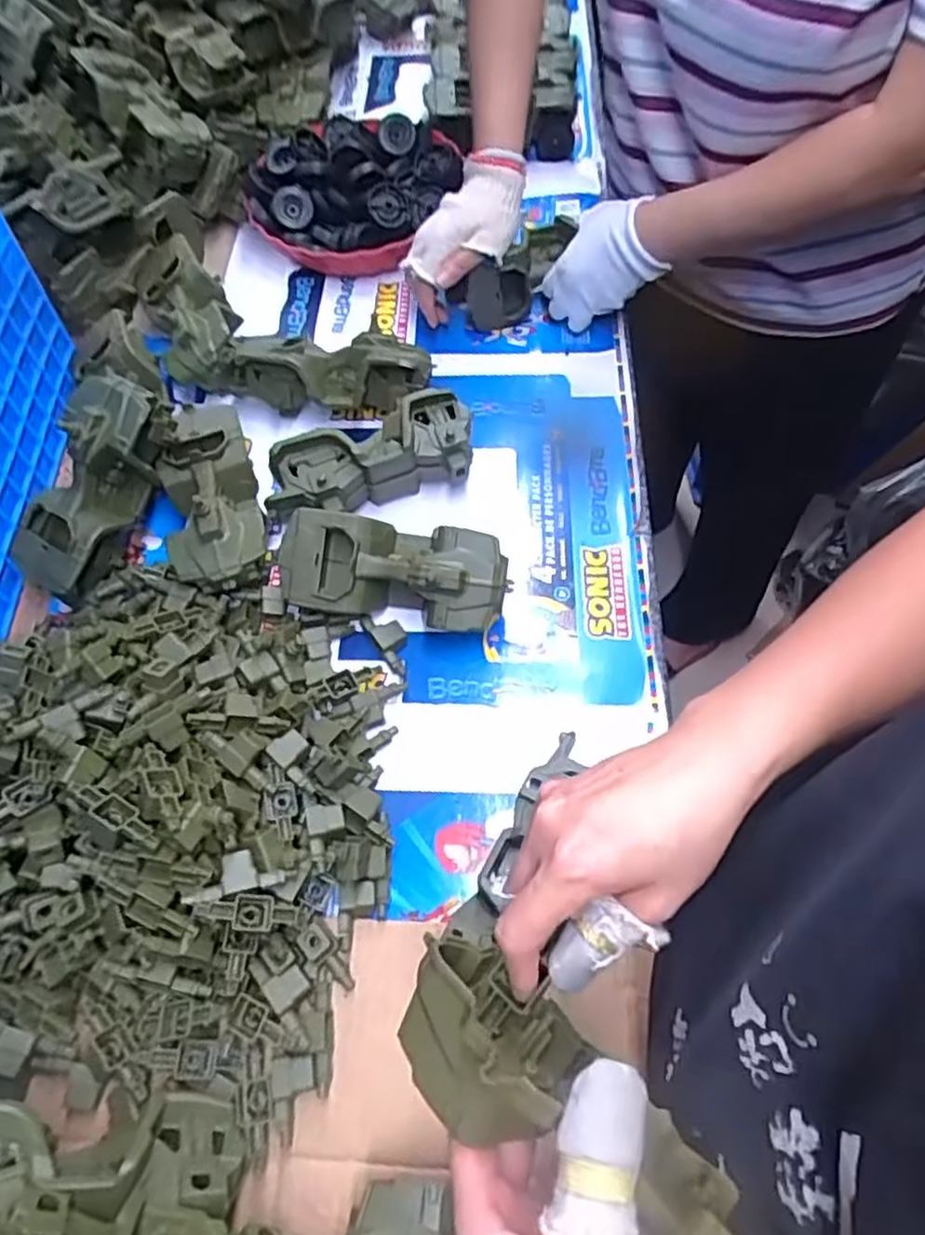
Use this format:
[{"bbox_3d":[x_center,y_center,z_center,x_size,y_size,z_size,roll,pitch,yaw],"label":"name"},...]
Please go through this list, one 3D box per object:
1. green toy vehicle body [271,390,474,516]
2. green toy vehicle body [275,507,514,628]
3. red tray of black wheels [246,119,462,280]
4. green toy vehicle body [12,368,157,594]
[{"bbox_3d":[-0.074,-0.132,0.637,0.175,0.075,0.060,-20,63,-8],"label":"green toy vehicle body"},{"bbox_3d":[-0.053,-0.032,0.586,0.177,0.077,0.080,8,62,7],"label":"green toy vehicle body"},{"bbox_3d":[-0.117,-0.482,0.817,0.225,0.068,0.223,15,64,10],"label":"red tray of black wheels"},{"bbox_3d":[-0.293,-0.106,0.586,0.077,0.068,0.173,30,97,17],"label":"green toy vehicle body"}]

